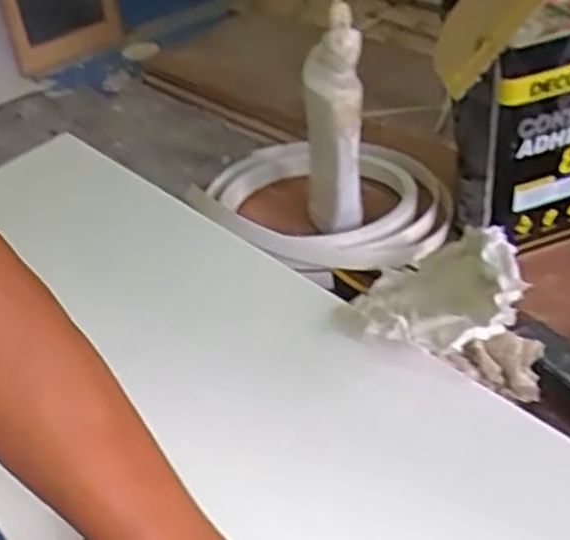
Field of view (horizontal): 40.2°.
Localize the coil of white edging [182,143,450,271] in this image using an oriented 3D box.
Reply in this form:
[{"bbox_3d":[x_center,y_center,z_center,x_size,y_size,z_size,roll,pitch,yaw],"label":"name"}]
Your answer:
[{"bbox_3d":[0.040,-0.077,0.911,0.295,0.060,0.277,-4,36,3],"label":"coil of white edging"}]

